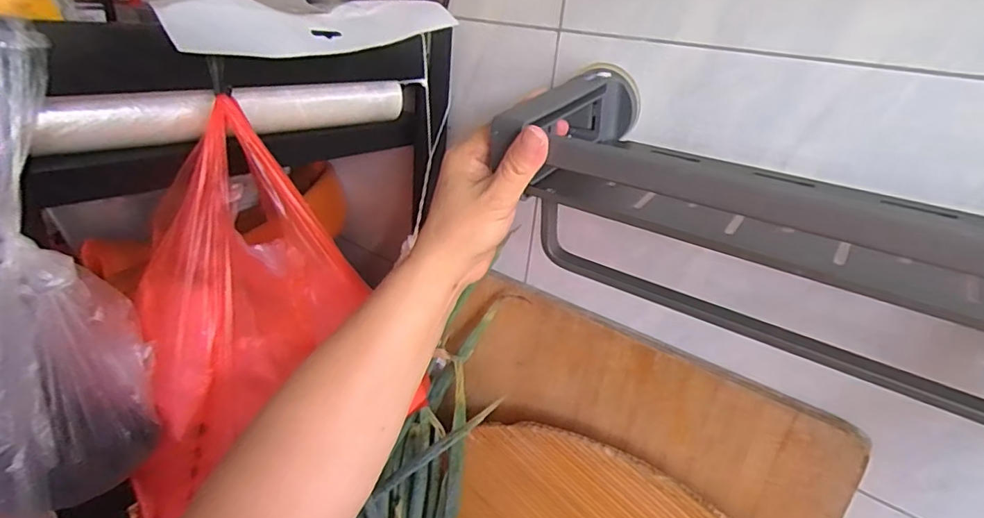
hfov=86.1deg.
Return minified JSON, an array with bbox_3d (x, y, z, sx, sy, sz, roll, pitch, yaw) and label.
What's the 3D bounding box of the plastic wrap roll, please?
[{"bbox_3d":[-0.181,-0.116,0.412,0.040,0.034,0.284,23,30,34],"label":"plastic wrap roll"}]

